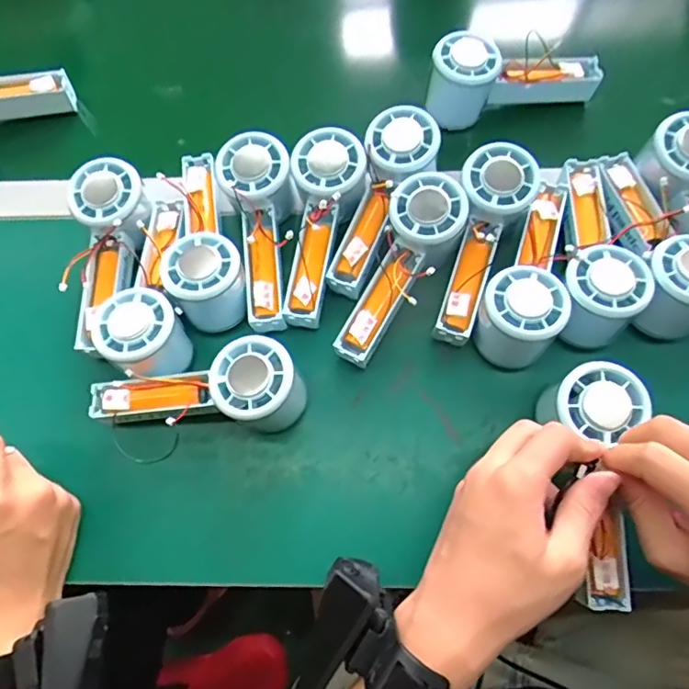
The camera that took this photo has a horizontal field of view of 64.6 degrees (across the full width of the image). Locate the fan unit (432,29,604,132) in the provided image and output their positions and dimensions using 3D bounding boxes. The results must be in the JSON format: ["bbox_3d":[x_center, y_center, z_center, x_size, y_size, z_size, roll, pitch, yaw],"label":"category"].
[{"bbox_3d":[0.148,-0.228,0.481,0.144,0.064,0.056,4,68,4],"label":"fan unit"}]

